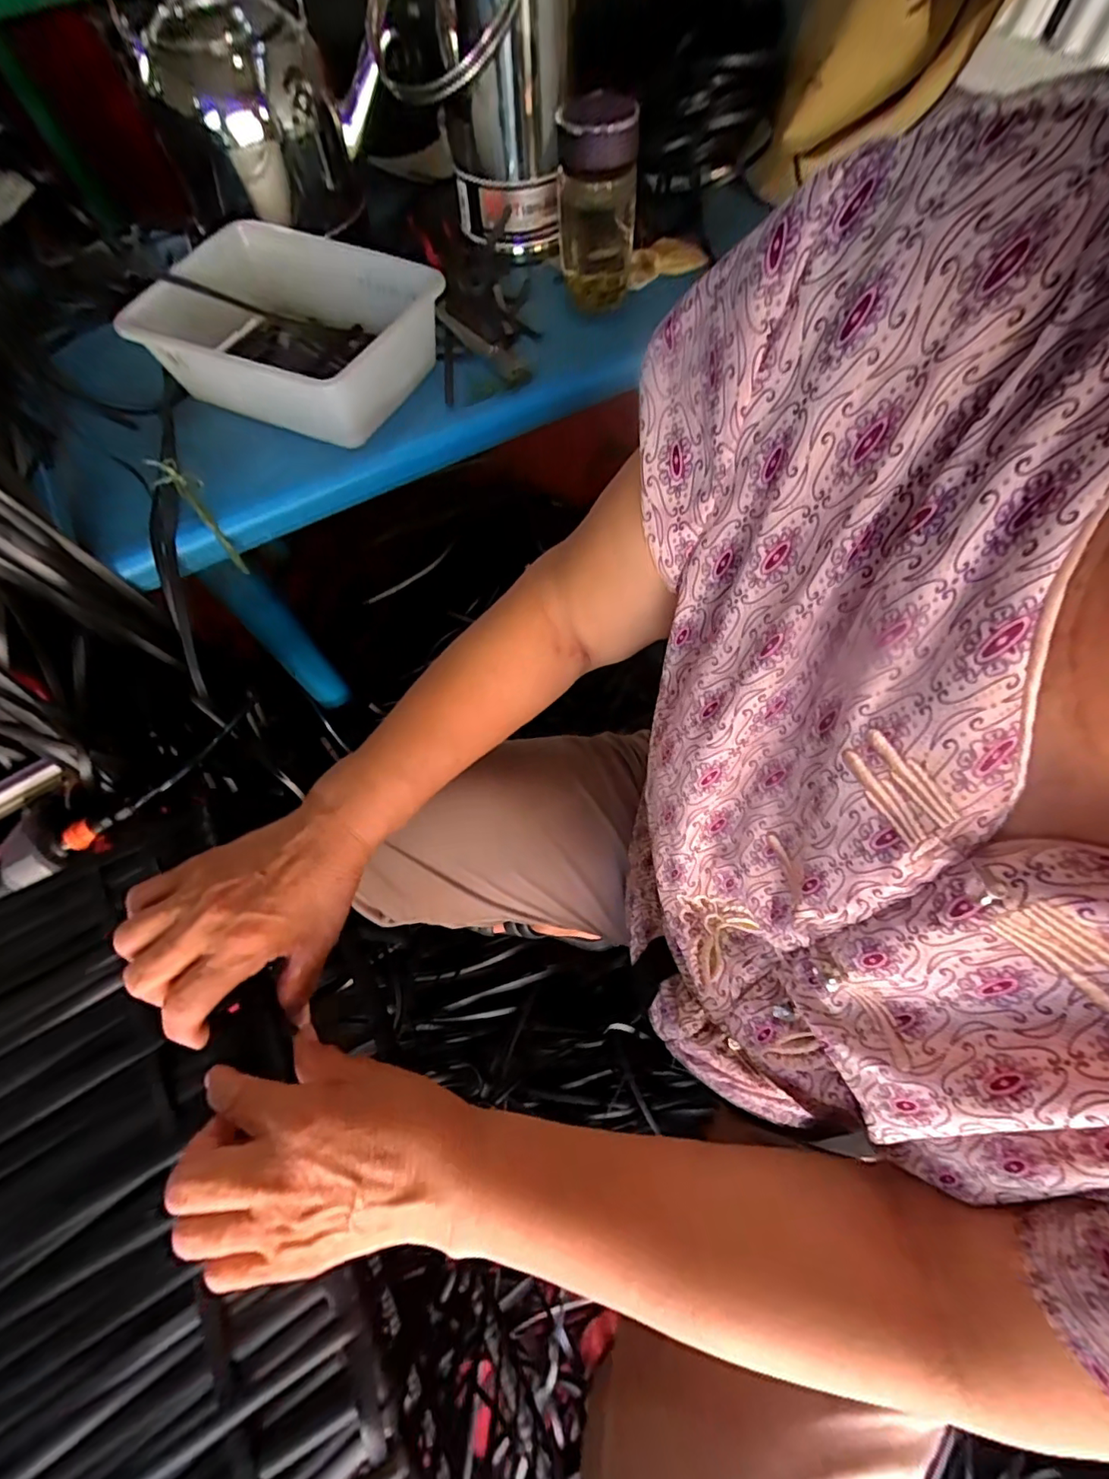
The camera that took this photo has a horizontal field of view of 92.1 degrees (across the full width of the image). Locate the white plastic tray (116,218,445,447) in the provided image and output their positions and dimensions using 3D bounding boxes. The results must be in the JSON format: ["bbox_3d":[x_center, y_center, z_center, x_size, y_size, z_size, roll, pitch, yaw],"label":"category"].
[{"bbox_3d":[-0.268,-0.423,0.558,0.270,0.088,0.205,19,68,9],"label":"white plastic tray"}]

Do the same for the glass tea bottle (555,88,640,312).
[{"bbox_3d":[0.043,-0.556,0.561,0.075,0.145,0.077,-3,66,-1],"label":"glass tea bottle"}]

